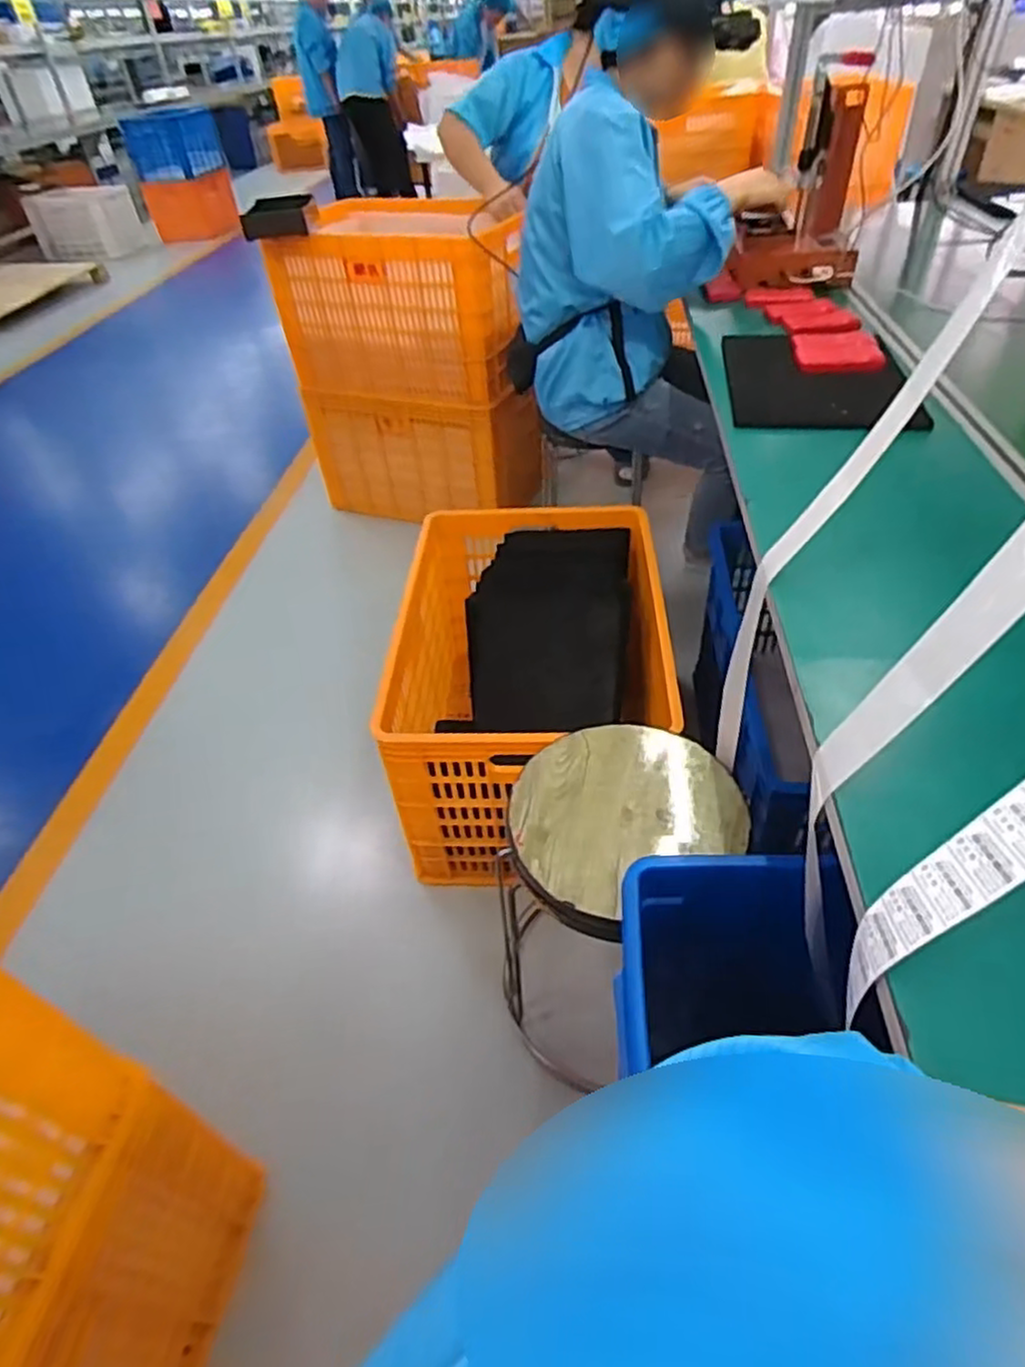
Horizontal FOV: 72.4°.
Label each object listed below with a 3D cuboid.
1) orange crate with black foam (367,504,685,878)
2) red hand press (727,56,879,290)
[{"bbox_3d":[0.042,-0.020,1.376,0.464,0.450,0.674,-1,44,4],"label":"orange crate with black foam"},{"bbox_3d":[0.548,-0.946,1.328,0.239,0.327,0.256,9,45,14],"label":"red hand press"}]

